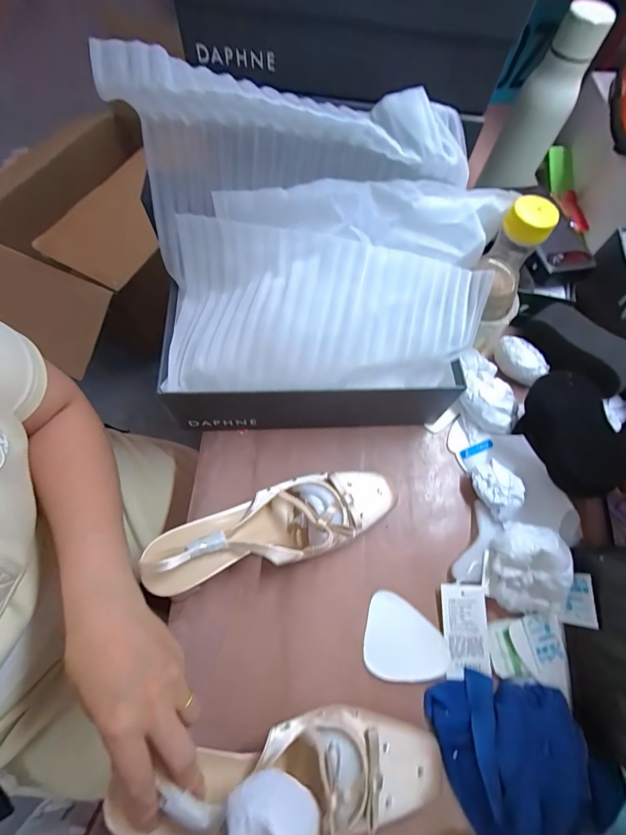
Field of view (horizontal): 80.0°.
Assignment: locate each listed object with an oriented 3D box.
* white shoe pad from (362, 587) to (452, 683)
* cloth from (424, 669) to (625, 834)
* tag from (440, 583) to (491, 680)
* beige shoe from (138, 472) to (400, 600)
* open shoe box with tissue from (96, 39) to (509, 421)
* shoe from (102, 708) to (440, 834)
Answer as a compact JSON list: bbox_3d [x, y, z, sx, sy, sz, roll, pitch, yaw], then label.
[{"bbox_3d":[0.089,0.211,0.353,0.077,0.004,0.069,15,66,4],"label":"white shoe pad"},{"bbox_3d":[0.175,0.282,0.307,0.121,0.035,0.132,-21,68,-12],"label":"cloth"},{"bbox_3d":[0.147,0.205,0.358,0.042,0.004,0.078,4,71,0],"label":"tag"},{"bbox_3d":[-0.030,0.099,0.355,0.229,0.085,0.072,-15,67,-9],"label":"beige shoe"},{"bbox_3d":[0.005,-0.120,0.345,0.297,0.287,0.169,-2,66,-4],"label":"open shoe box with tissue"},{"bbox_3d":[-0.017,0.264,0.271,0.238,0.043,0.067,4,65,-13],"label":"shoe"}]

